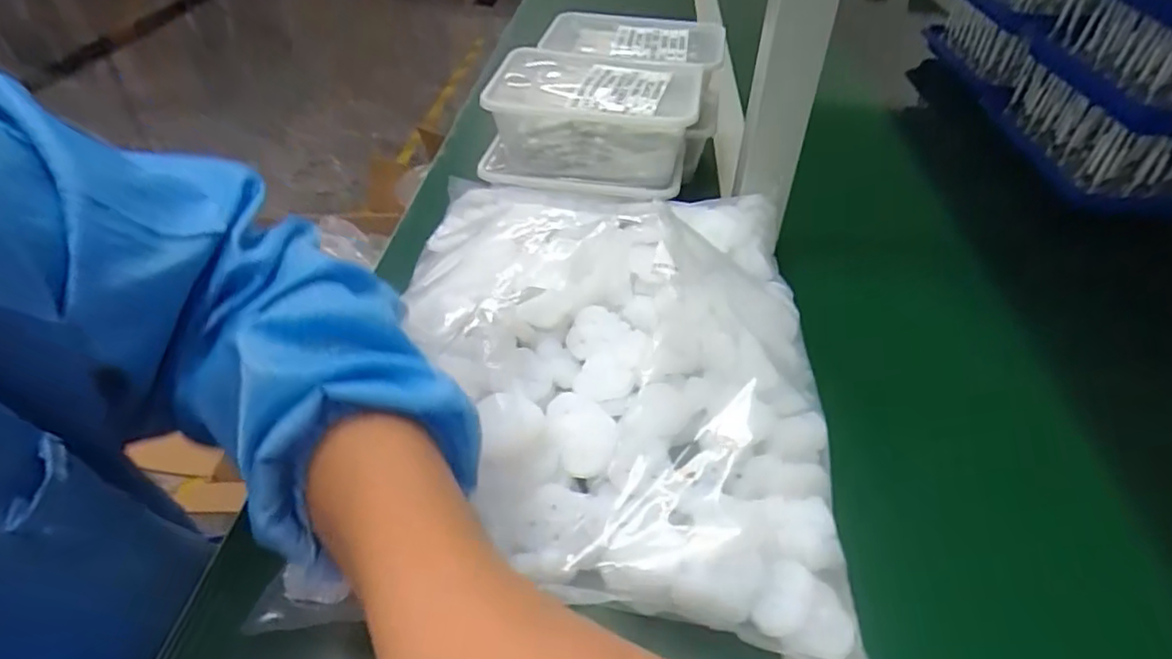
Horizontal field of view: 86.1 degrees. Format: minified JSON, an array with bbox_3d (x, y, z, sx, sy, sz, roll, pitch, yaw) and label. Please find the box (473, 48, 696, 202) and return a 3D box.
[{"bbox_3d":[0.004,-0.174,0.522,0.170,0.066,0.121,4,43,2],"label":"box"}]

